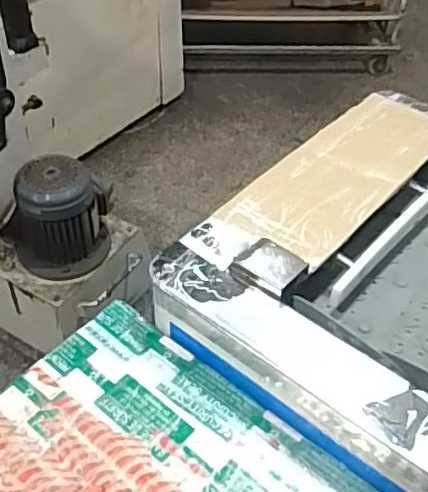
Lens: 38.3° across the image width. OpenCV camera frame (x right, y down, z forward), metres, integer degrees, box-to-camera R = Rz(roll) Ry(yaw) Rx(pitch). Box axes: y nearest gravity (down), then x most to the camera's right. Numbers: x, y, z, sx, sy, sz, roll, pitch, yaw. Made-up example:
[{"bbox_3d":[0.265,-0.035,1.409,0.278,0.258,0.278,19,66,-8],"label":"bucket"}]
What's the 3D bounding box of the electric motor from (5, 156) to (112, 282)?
[{"bbox_3d":[-0.352,-0.063,1.422,0.237,0.241,0.178,-17,48,-18],"label":"electric motor"}]

